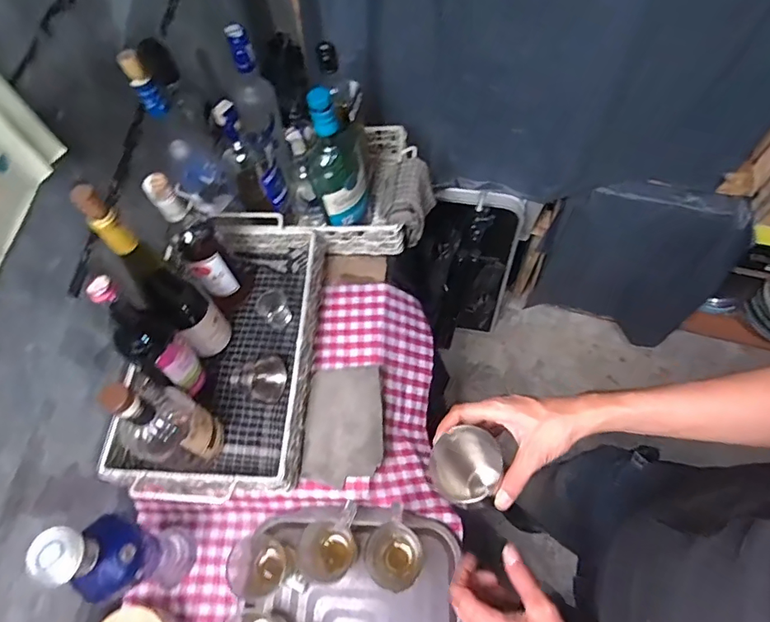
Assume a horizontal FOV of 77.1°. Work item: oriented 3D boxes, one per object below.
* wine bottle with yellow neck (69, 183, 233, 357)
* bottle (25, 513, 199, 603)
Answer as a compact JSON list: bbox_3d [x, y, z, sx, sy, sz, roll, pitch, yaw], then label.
[{"bbox_3d":[-0.287,-0.032,0.642,0.069,0.334,0.069,-28,64,-10],"label":"wine bottle with yellow neck"},{"bbox_3d":[-0.311,0.298,0.585,0.068,0.268,0.070,0,64,0],"label":"bottle"}]

